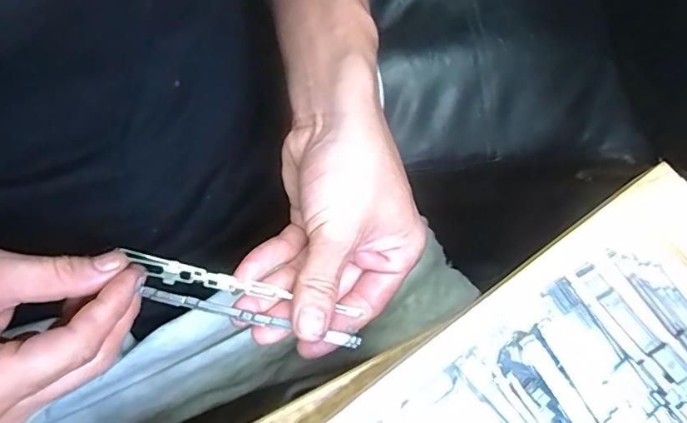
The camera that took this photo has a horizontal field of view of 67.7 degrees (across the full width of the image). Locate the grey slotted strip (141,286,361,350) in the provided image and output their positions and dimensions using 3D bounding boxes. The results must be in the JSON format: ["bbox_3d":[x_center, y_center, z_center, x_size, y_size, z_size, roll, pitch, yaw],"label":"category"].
[{"bbox_3d":[-0.049,0.057,0.277,0.118,0.005,0.006,14,73,-1],"label":"grey slotted strip"}]

